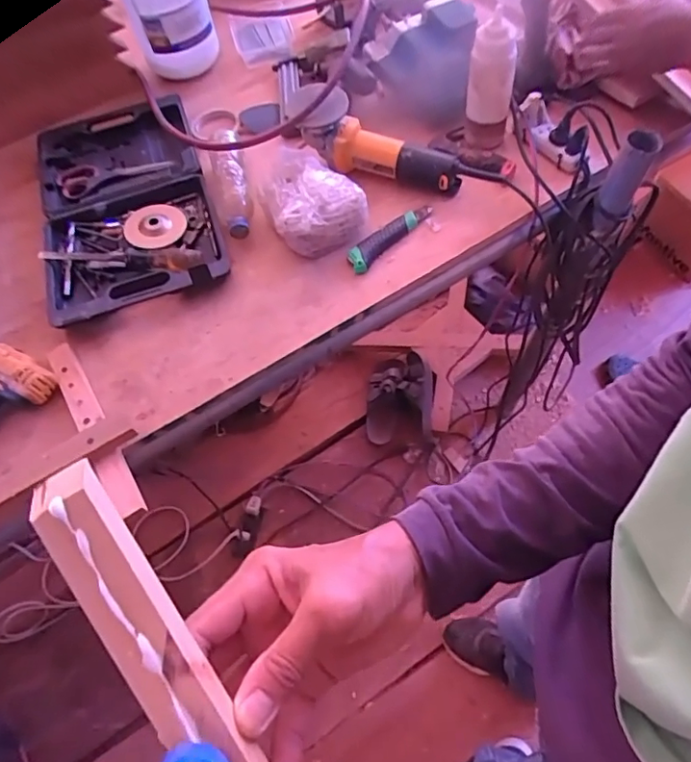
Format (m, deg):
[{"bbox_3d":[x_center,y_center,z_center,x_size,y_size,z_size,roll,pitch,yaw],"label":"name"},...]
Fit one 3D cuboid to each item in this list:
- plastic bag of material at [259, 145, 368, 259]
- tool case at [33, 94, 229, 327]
[{"bbox_3d":[-0.051,-0.270,0.809,0.131,0.073,0.149,-22,63,-8],"label":"plastic bag of material"},{"bbox_3d":[-0.342,-0.278,0.840,0.248,0.061,0.394,-17,62,-6],"label":"tool case"}]

